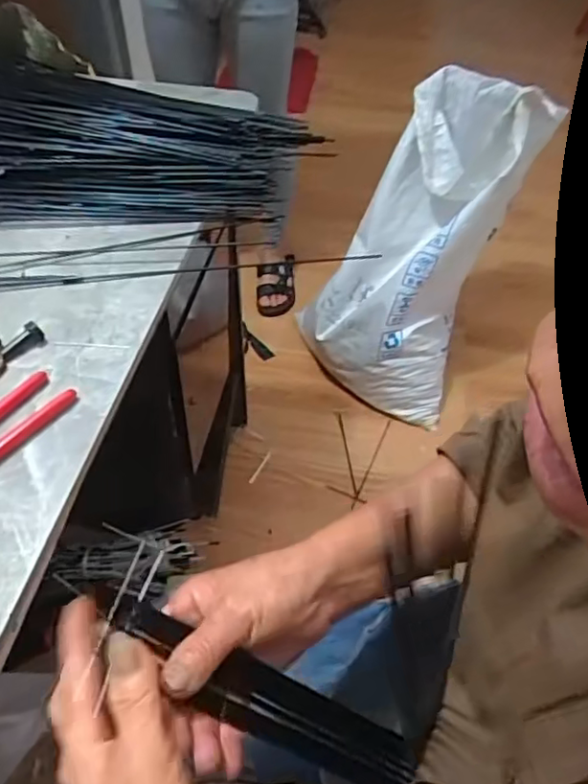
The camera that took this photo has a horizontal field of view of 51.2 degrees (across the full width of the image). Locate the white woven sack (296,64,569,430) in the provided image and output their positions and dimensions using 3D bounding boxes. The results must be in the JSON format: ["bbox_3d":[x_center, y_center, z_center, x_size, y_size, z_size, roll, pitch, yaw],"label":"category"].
[{"bbox_3d":[0.276,-0.325,1.384,0.356,0.753,0.222,27,17,20],"label":"white woven sack"}]

